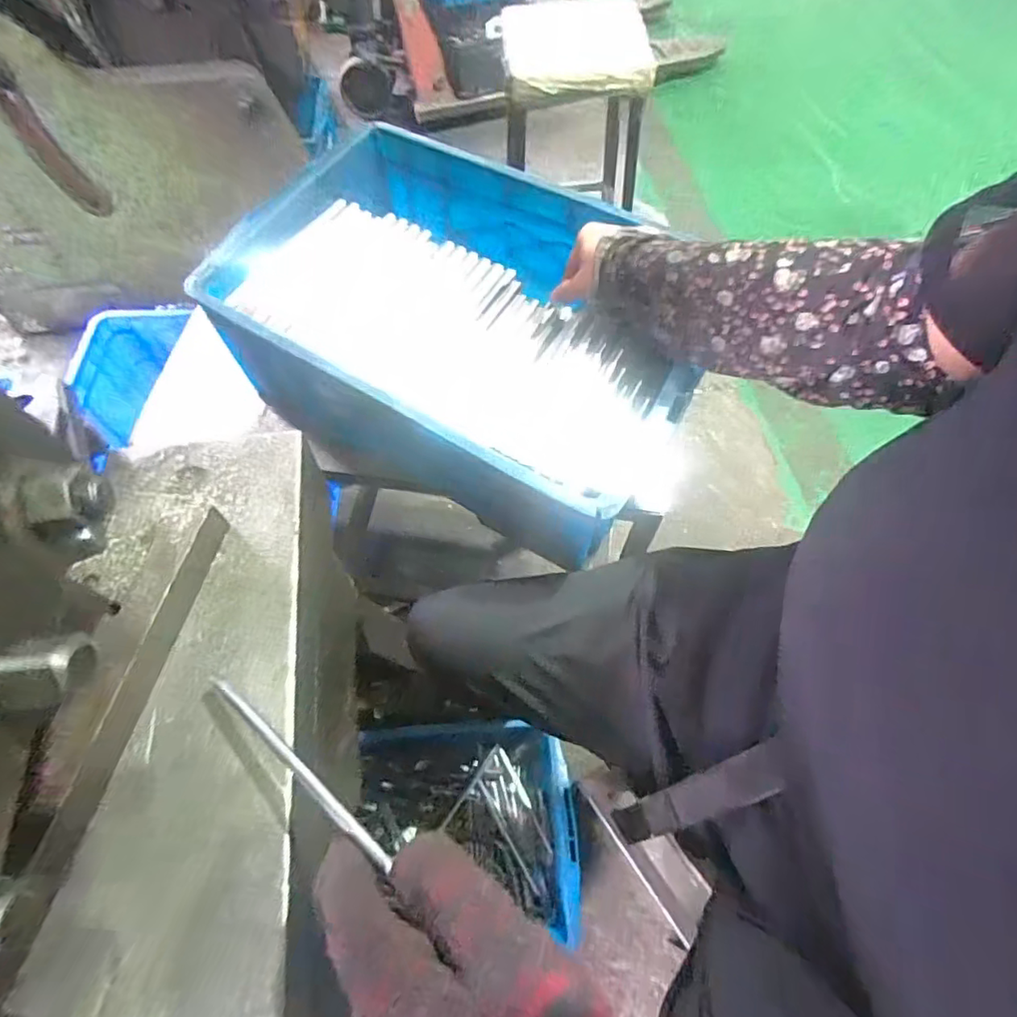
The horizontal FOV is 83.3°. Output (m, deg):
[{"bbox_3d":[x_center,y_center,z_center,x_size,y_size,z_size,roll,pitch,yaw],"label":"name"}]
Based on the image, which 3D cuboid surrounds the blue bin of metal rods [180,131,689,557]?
[{"bbox_3d":[-0.057,-0.198,0.603,0.481,0.157,0.315,28,64,13],"label":"blue bin of metal rods"}]

